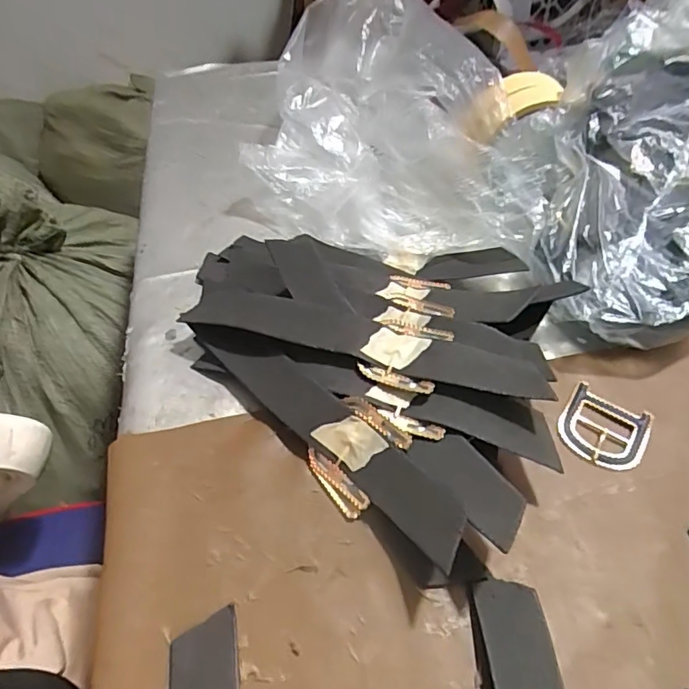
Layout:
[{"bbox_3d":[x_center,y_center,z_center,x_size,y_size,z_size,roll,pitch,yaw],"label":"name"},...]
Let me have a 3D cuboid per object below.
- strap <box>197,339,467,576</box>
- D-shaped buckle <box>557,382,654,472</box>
[{"bbox_3d":[-0.017,0.052,0.292,0.192,0.022,0.045,36,99,30],"label":"strap"},{"bbox_3d":[0.157,0.051,0.316,0.049,0.005,0.050,28,56,22],"label":"D-shaped buckle"}]

